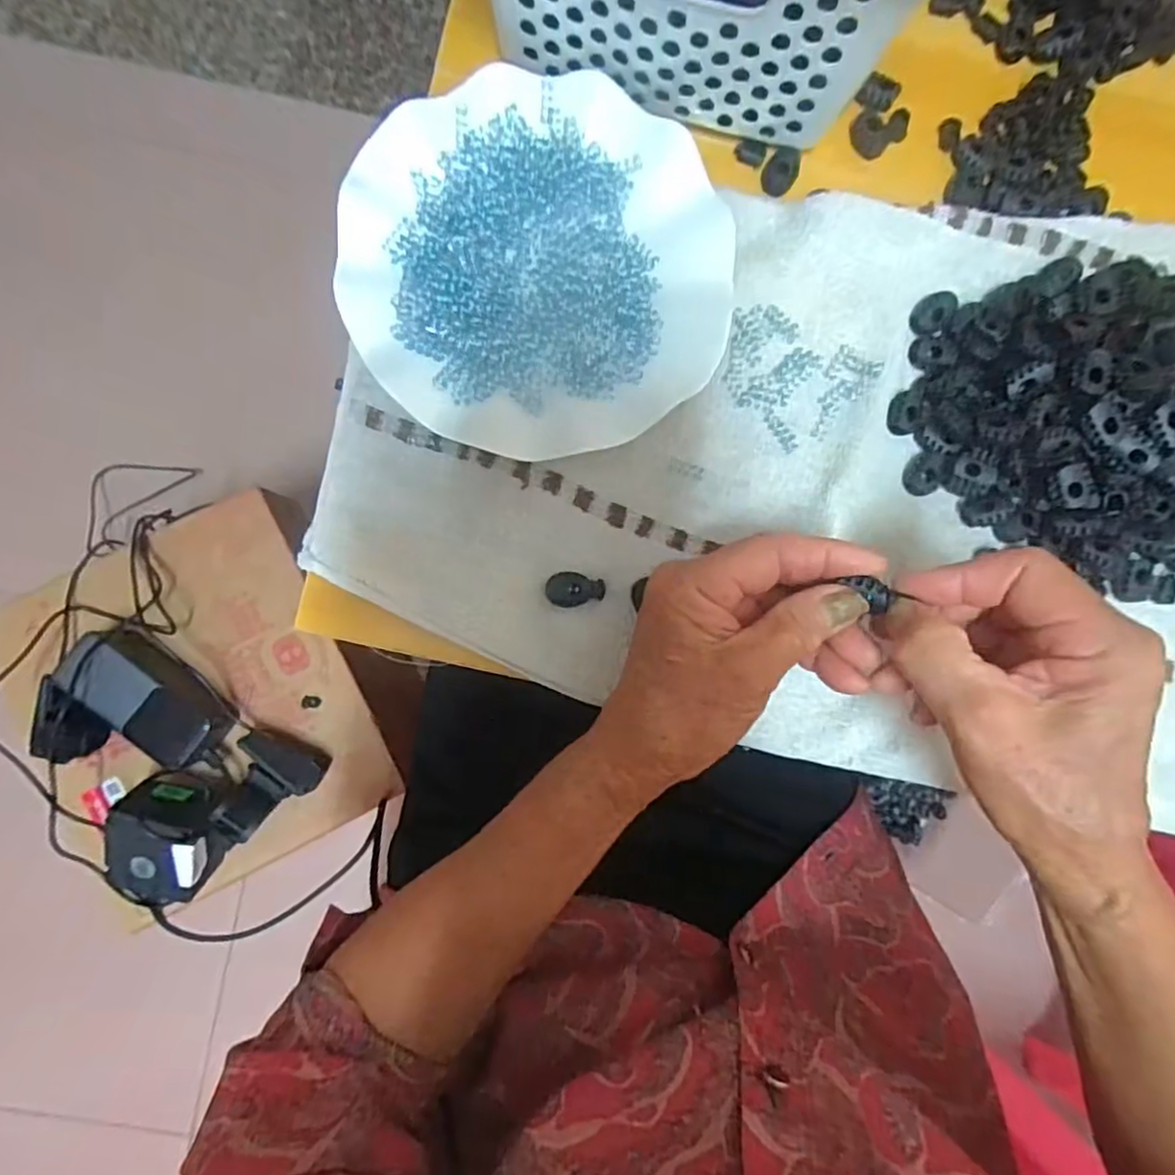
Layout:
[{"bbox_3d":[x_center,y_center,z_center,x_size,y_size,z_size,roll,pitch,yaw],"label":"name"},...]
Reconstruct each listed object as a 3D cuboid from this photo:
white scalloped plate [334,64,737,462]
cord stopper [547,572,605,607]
[{"bbox_3d":[-0.023,-0.155,0.310,0.179,0.020,0.179,0,88,-4],"label":"white scalloped plate"},{"bbox_3d":[-0.006,0.001,0.313,0.028,0.005,0.017,7,88,-4],"label":"cord stopper"}]

